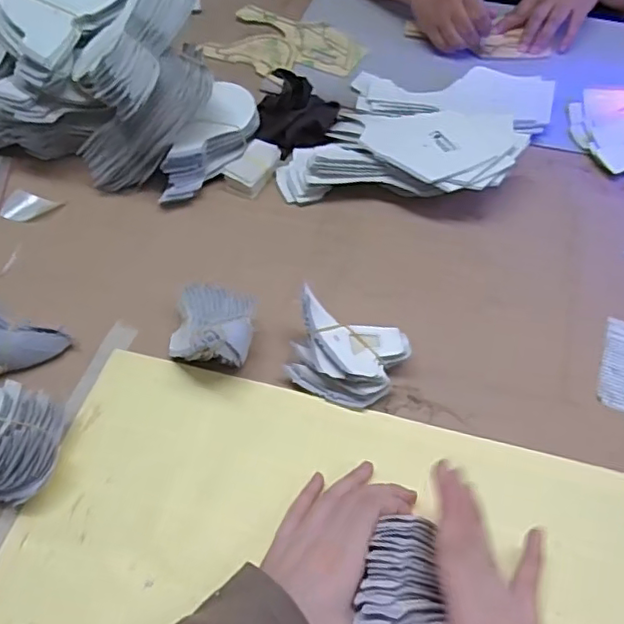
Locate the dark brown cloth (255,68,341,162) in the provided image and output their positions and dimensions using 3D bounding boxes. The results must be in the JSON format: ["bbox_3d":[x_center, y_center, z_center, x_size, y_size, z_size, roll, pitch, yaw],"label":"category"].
[{"bbox_3d":[-0.016,-0.206,0.636,0.084,0.050,0.089,5,53,2],"label":"dark brown cloth"}]

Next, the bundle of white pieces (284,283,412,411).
[{"bbox_3d":[0.028,0.034,0.466,0.087,0.047,0.061,13,54,8],"label":"bundle of white pieces"}]

